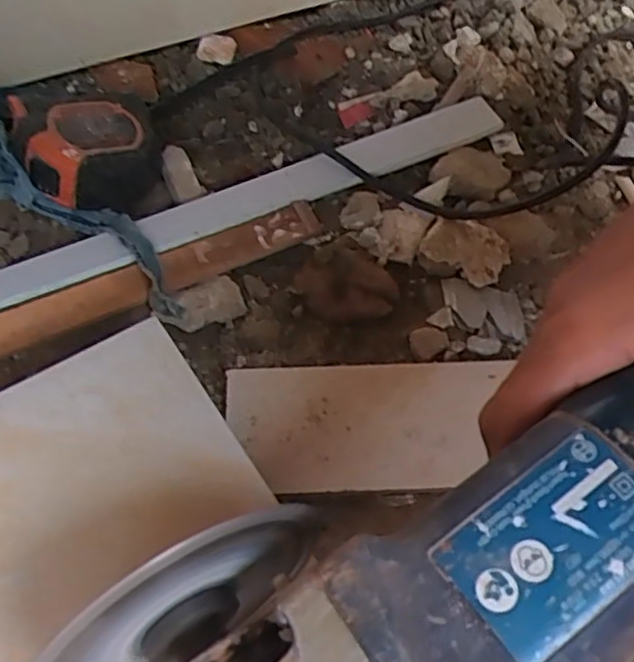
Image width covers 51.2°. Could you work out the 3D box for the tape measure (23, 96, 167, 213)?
[{"bbox_3d":[-0.150,-0.117,0.436,0.087,0.044,0.073,-4,61,-26],"label":"tape measure"}]

